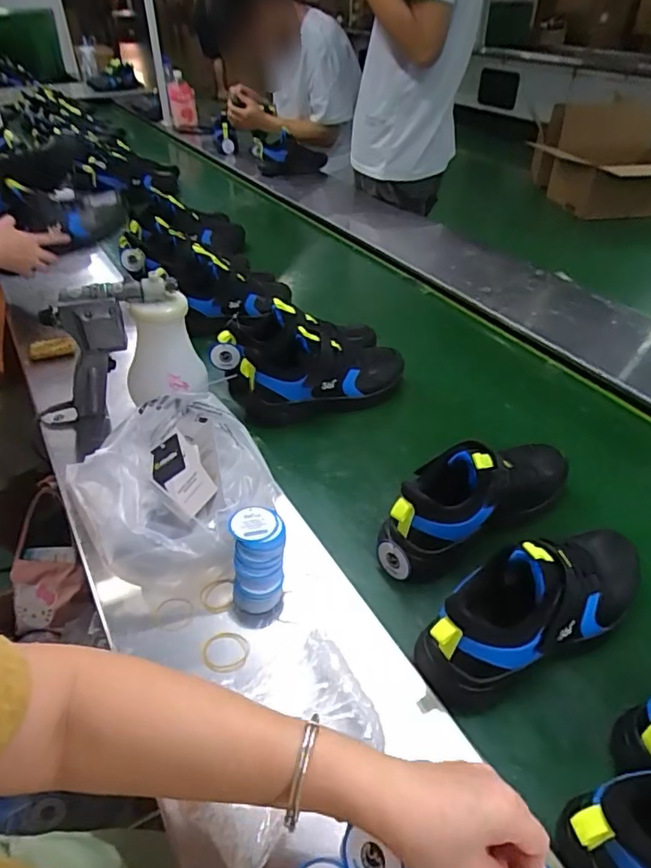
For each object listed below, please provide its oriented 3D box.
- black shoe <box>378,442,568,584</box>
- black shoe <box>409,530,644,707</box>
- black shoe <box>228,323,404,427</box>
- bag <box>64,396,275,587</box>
[{"bbox_3d":[0.187,0.064,0.644,0.281,0.128,0.084,-24,45,-23],"label":"black shoe"},{"bbox_3d":[0.223,0.154,0.530,0.295,0.126,0.092,-12,40,-29],"label":"black shoe"},{"bbox_3d":[-0.004,-0.104,0.854,0.275,0.120,0.113,-16,42,-15],"label":"black shoe"},{"bbox_3d":[-0.169,0.055,0.605,0.195,0.089,0.219,-33,49,-31],"label":"bag"}]

